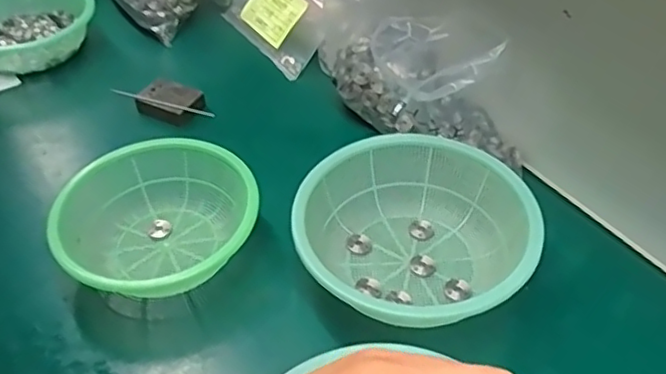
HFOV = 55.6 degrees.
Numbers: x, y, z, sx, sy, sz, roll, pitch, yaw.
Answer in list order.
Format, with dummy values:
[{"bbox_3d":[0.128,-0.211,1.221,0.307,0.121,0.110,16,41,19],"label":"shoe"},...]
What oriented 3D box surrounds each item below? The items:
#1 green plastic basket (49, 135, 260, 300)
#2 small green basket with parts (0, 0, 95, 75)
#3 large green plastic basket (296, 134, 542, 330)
[{"bbox_3d":[-0.146,0.030,0.531,0.160,0.059,0.147,-16,45,-15],"label":"green plastic basket"},{"bbox_3d":[-0.375,-0.198,0.768,0.163,0.049,0.135,-24,48,-23],"label":"small green basket with parts"},{"bbox_3d":[0.061,0.046,0.518,0.170,0.089,0.178,-1,47,1],"label":"large green plastic basket"}]

